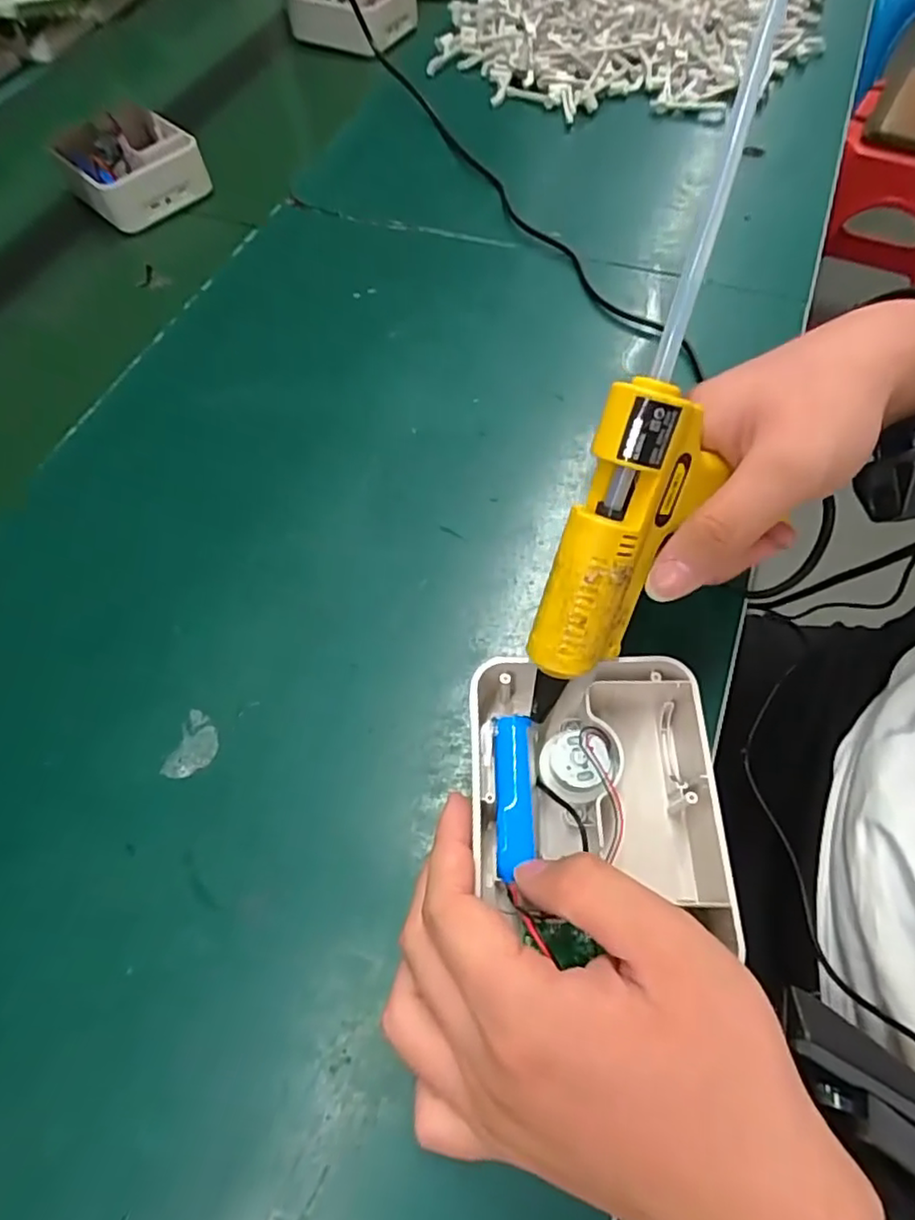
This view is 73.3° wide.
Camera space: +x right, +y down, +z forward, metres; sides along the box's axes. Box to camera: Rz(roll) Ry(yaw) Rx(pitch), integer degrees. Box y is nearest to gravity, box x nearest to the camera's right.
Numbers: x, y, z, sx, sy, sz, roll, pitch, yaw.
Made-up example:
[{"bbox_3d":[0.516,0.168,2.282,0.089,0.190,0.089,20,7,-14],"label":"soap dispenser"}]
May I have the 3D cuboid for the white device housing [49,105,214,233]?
[{"bbox_3d":[-0.305,-0.406,0.564,0.104,0.051,0.125,-42,68,-18],"label":"white device housing"}]

